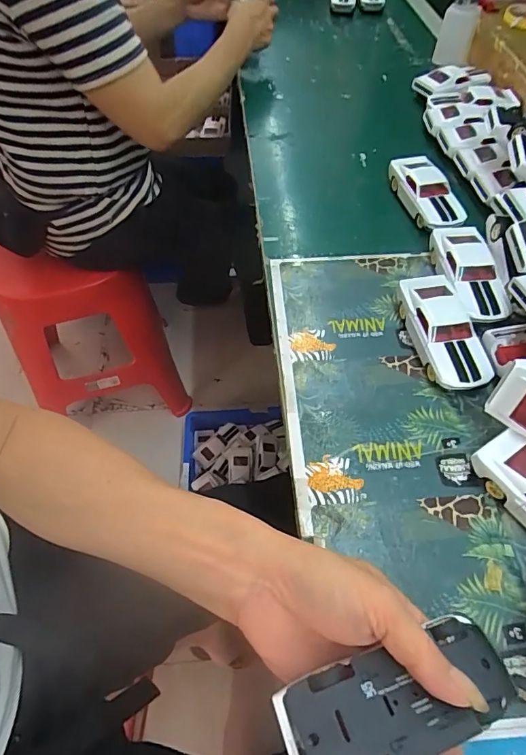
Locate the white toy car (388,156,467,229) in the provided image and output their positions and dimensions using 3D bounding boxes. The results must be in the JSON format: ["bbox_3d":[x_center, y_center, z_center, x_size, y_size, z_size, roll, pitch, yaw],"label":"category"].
[{"bbox_3d":[0.203,-0.222,0.550,0.056,0.031,0.128,-8,56,-7],"label":"white toy car"}]

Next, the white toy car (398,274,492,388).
[{"bbox_3d":[0.170,-0.044,0.428,0.053,0.033,0.124,-9,56,-7],"label":"white toy car"}]

